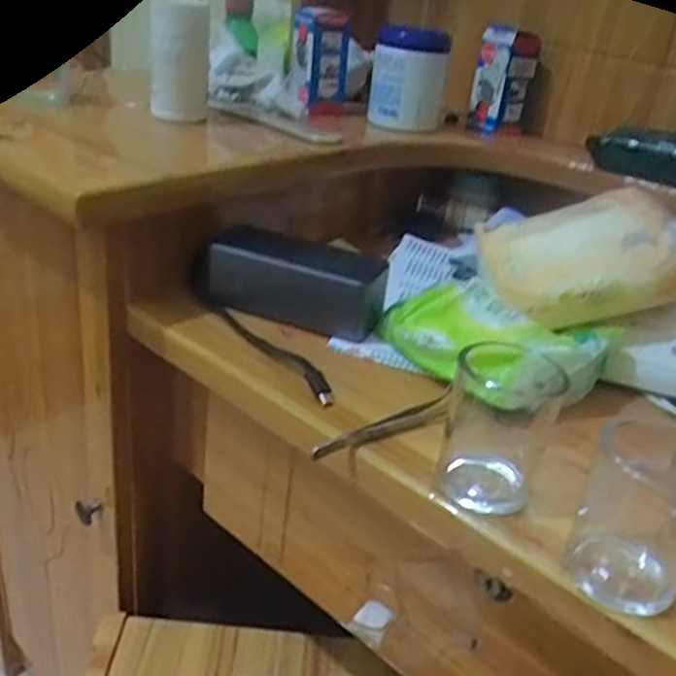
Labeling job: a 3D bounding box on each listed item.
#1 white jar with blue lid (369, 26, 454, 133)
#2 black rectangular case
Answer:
[{"bbox_3d":[0.069,-0.254,0.700,0.069,0.089,0.059,7,29,-1],"label":"white jar with blue lid"},{"bbox_3d":[-0.038,-0.045,0.539,0.145,0.049,0.055,16,30,15],"label":"black rectangular case"}]

